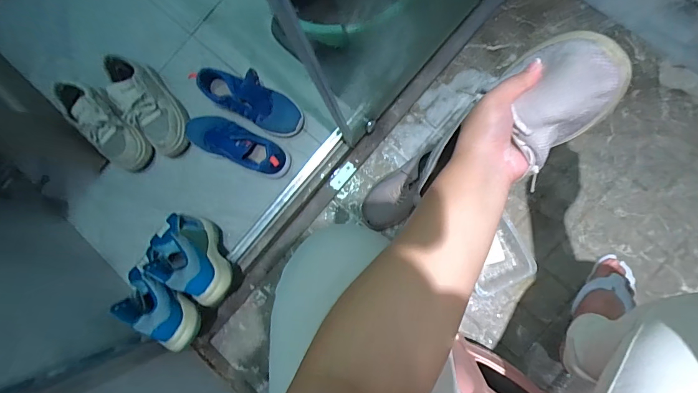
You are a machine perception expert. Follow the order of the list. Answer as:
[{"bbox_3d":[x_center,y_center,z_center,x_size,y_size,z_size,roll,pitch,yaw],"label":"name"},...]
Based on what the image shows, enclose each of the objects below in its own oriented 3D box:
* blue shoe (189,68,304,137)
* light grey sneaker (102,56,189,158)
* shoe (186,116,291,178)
[{"bbox_3d":[-0.242,-0.240,0.889,0.274,0.089,0.100,29,88,10],"label":"blue shoe"},{"bbox_3d":[-0.491,-0.229,0.920,0.124,0.087,0.271,-35,94,3],"label":"light grey sneaker"},{"bbox_3d":[-0.275,-0.130,0.897,0.271,0.083,0.090,22,87,9],"label":"shoe"}]

